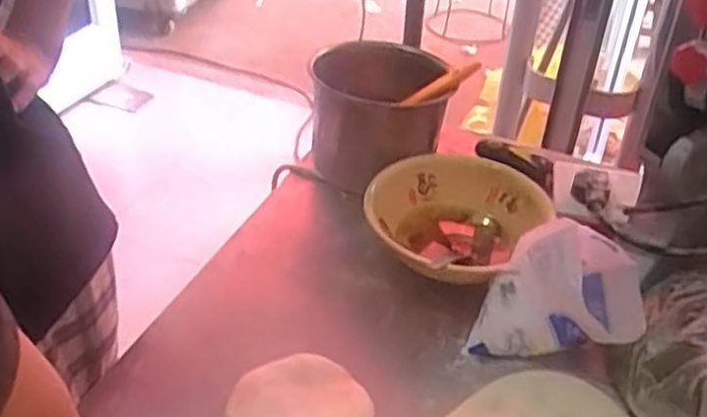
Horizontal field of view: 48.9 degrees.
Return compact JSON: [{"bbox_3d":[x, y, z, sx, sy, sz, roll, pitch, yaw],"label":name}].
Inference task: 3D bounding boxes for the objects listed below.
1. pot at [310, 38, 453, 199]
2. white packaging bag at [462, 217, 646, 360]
[{"bbox_3d":[0.025,-0.095,0.826,0.133,0.125,0.133,2,36,-1],"label":"pot"},{"bbox_3d":[0.169,0.072,0.633,0.126,0.117,0.070,12,37,12],"label":"white packaging bag"}]

